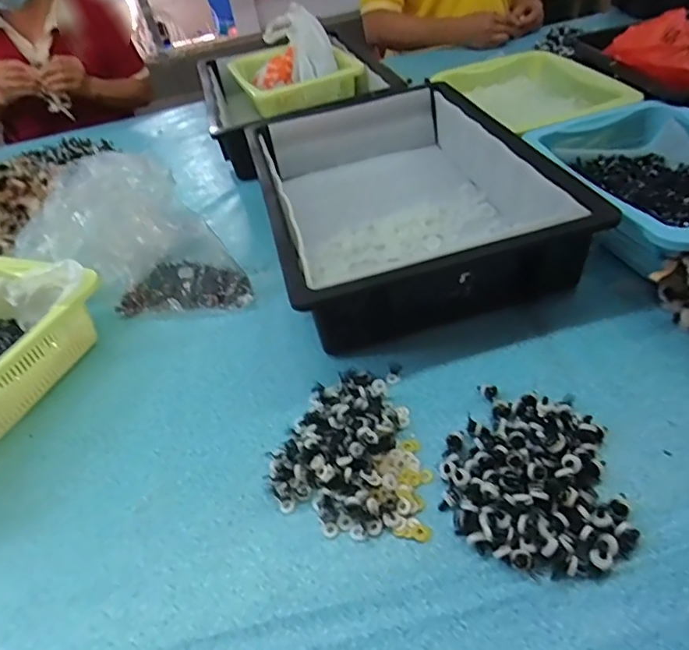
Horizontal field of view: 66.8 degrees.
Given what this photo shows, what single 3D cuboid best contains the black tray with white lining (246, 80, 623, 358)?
[{"bbox_3d":[0.057,-0.158,0.652,0.306,0.122,0.430,-13,41,-7],"label":"black tray with white lining"}]

